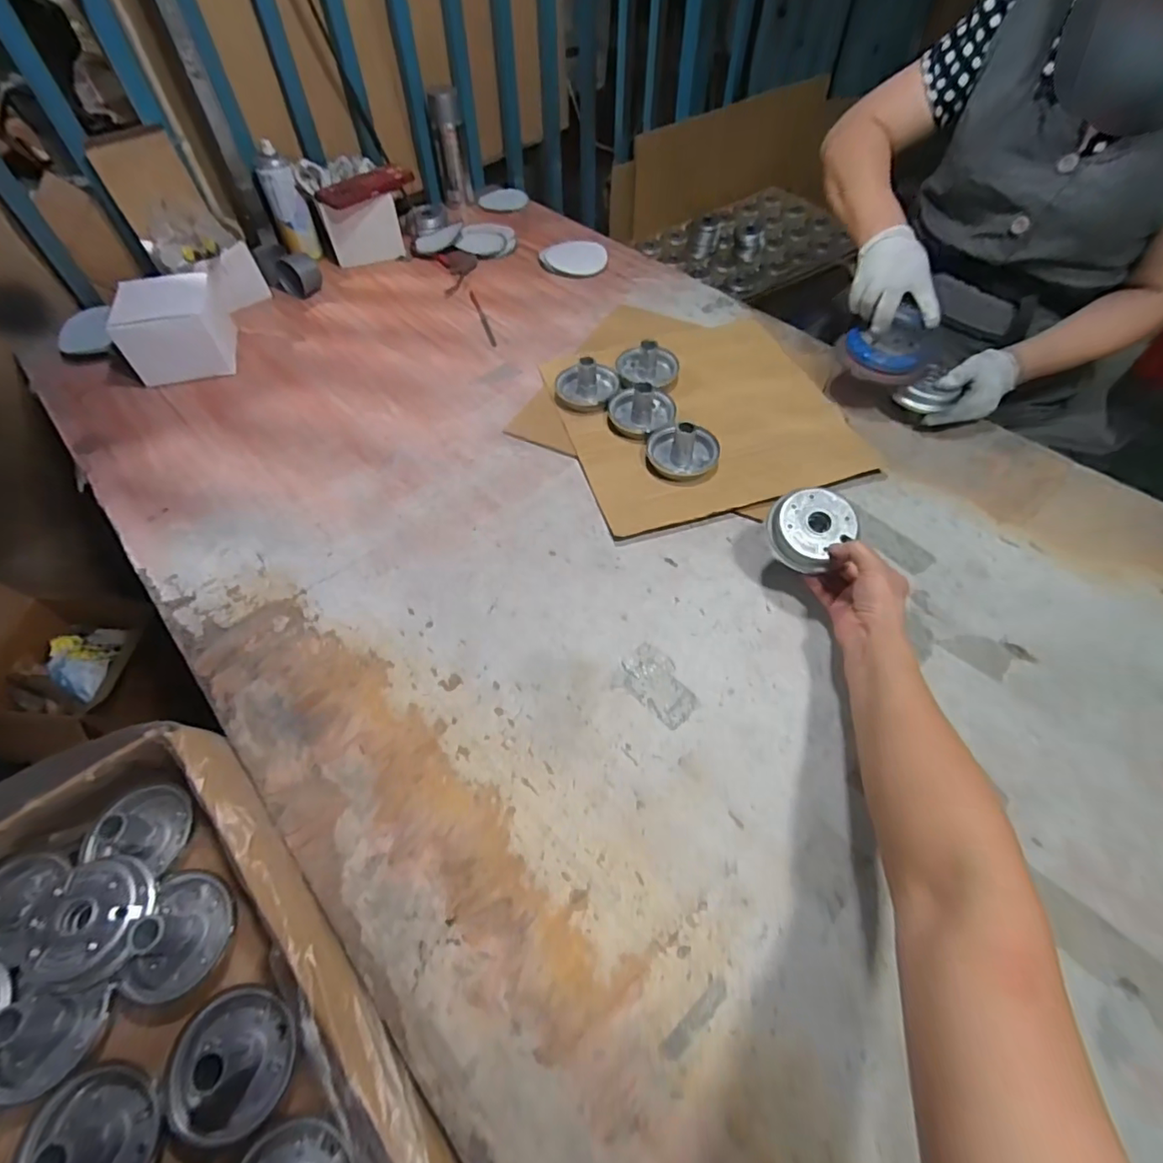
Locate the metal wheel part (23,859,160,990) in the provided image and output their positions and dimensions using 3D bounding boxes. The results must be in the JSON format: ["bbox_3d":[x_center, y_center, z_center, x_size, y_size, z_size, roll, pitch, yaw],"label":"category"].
[{"bbox_3d":[-0.387,0.269,0.439,0.080,0.038,0.080,0,54,0],"label":"metal wheel part"}]

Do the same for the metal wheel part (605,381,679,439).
[{"bbox_3d":[0.078,-0.241,0.757,0.080,0.061,0.079,-30,59,-20],"label":"metal wheel part"}]

